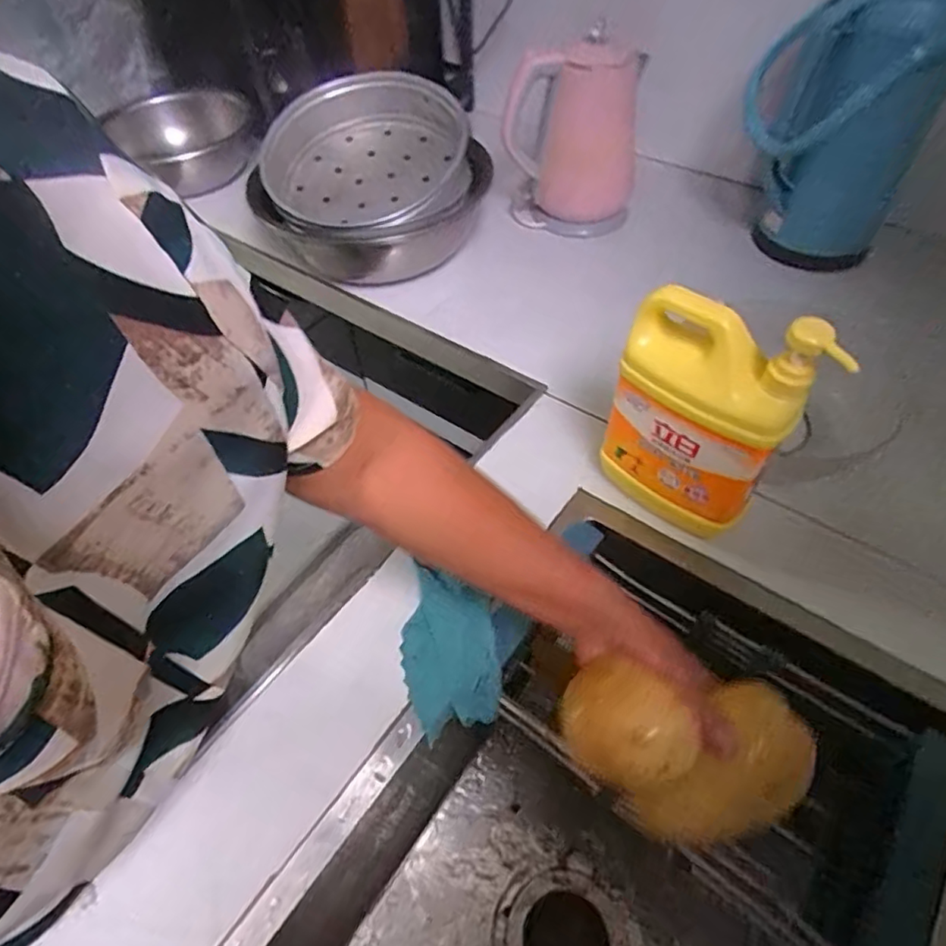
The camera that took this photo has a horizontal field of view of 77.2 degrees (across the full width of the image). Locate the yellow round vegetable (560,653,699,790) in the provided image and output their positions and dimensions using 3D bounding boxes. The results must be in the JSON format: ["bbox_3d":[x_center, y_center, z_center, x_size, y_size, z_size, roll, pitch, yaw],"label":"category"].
[{"bbox_3d":[0.097,0.156,0.374,0.079,0.051,0.061,25,57,21],"label":"yellow round vegetable"}]

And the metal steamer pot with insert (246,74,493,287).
[{"bbox_3d":[-0.161,-0.438,0.872,0.283,0.170,0.319,-41,76,-16],"label":"metal steamer pot with insert"}]

